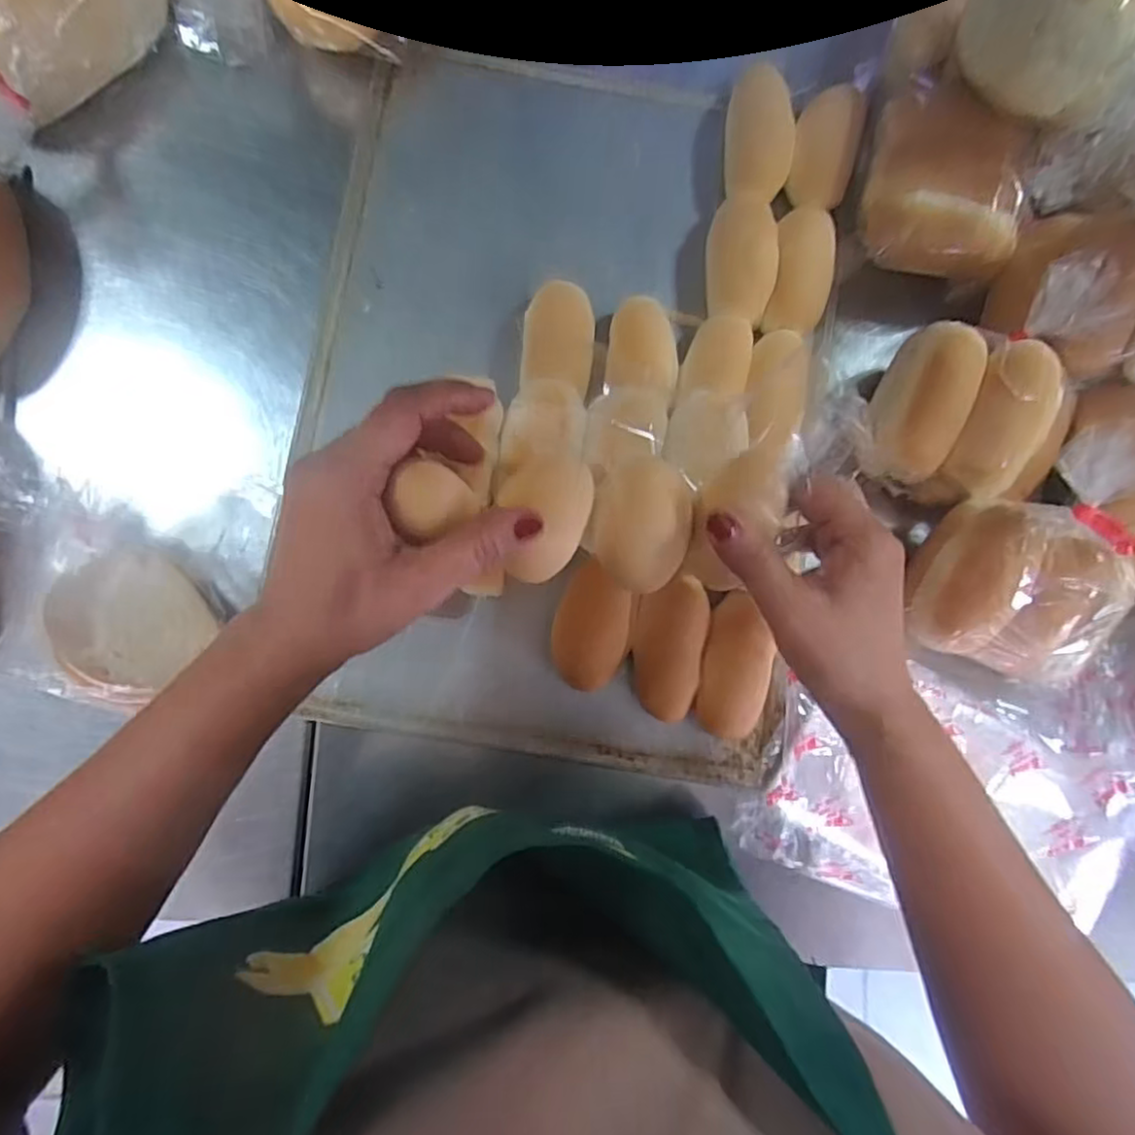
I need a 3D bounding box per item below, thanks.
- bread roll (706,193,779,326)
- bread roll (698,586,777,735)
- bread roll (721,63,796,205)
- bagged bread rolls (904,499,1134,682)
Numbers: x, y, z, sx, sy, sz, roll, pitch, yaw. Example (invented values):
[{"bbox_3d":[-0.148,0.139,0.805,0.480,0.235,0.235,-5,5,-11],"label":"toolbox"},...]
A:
[{"bbox_3d":[0.112,-0.198,0.431,0.042,0.034,0.085,0,84,-2],"label":"bread roll"},{"bbox_3d":[0.100,0.059,0.403,0.039,0.033,0.083,9,84,-1],"label":"bread roll"},{"bbox_3d":[0.125,-0.284,0.437,0.041,0.027,0.075,3,84,-2],"label":"bread roll"},{"bbox_3d":[0.259,0.010,0.380,0.101,0.053,0.095,2,120,4],"label":"bagged bread rolls"}]

